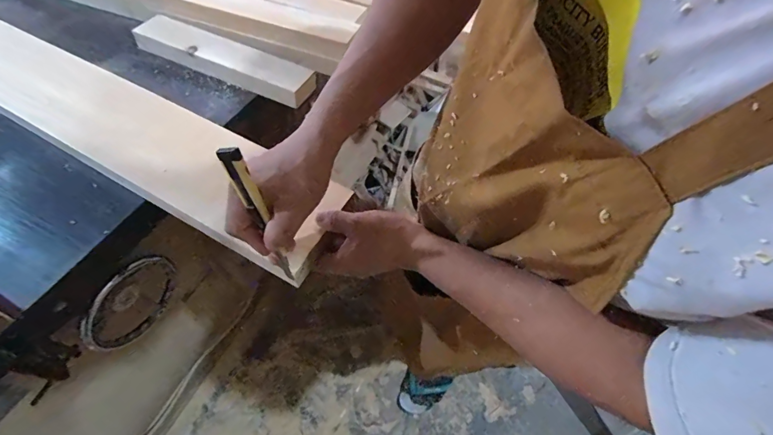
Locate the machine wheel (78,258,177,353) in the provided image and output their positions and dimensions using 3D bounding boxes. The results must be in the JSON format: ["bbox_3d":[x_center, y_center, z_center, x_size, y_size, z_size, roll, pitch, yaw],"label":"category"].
[{"bbox_3d":[-0.419,0.142,0.644,0.022,0.152,0.160,26,59,12],"label":"machine wheel"}]

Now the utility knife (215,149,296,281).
[{"bbox_3d":[-0.114,0.006,0.363,0.014,0.163,0.020,-38,50,-25],"label":"utility knife"}]

